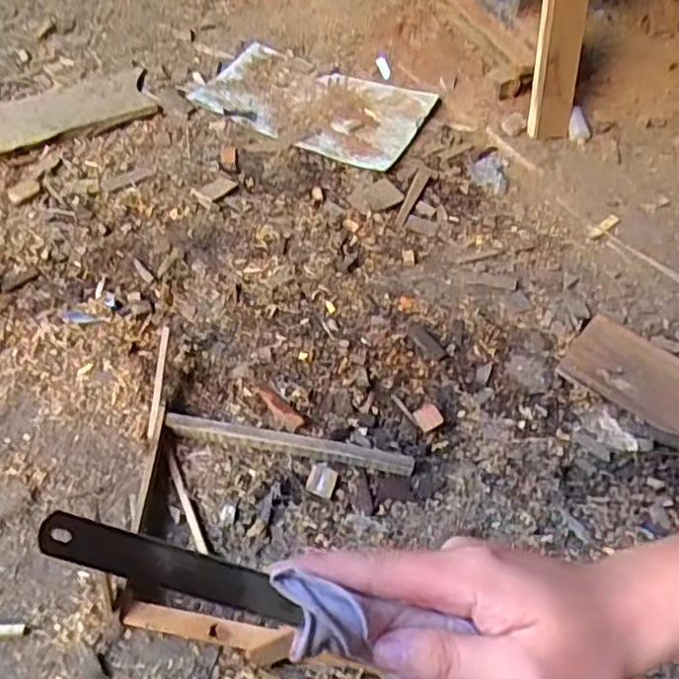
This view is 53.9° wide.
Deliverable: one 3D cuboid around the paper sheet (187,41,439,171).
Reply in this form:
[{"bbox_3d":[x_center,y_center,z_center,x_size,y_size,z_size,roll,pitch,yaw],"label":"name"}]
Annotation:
[{"bbox_3d":[-0.062,-0.617,1.712,0.562,0.014,0.356,24,52,13],"label":"paper sheet"}]

